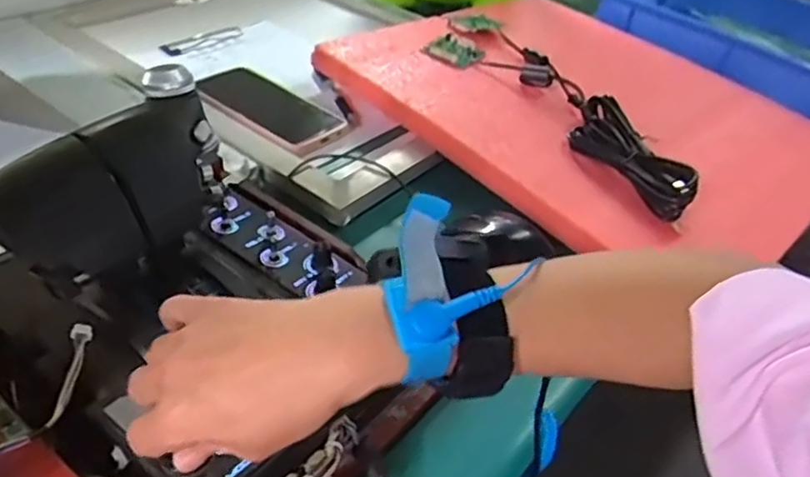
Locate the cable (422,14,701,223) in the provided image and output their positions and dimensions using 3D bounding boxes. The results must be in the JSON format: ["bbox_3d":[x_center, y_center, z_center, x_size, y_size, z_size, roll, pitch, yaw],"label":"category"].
[{"bbox_3d":[0.155,-0.148,0.702,0.110,0.033,0.376,-20,47,-30],"label":"cable"}]

